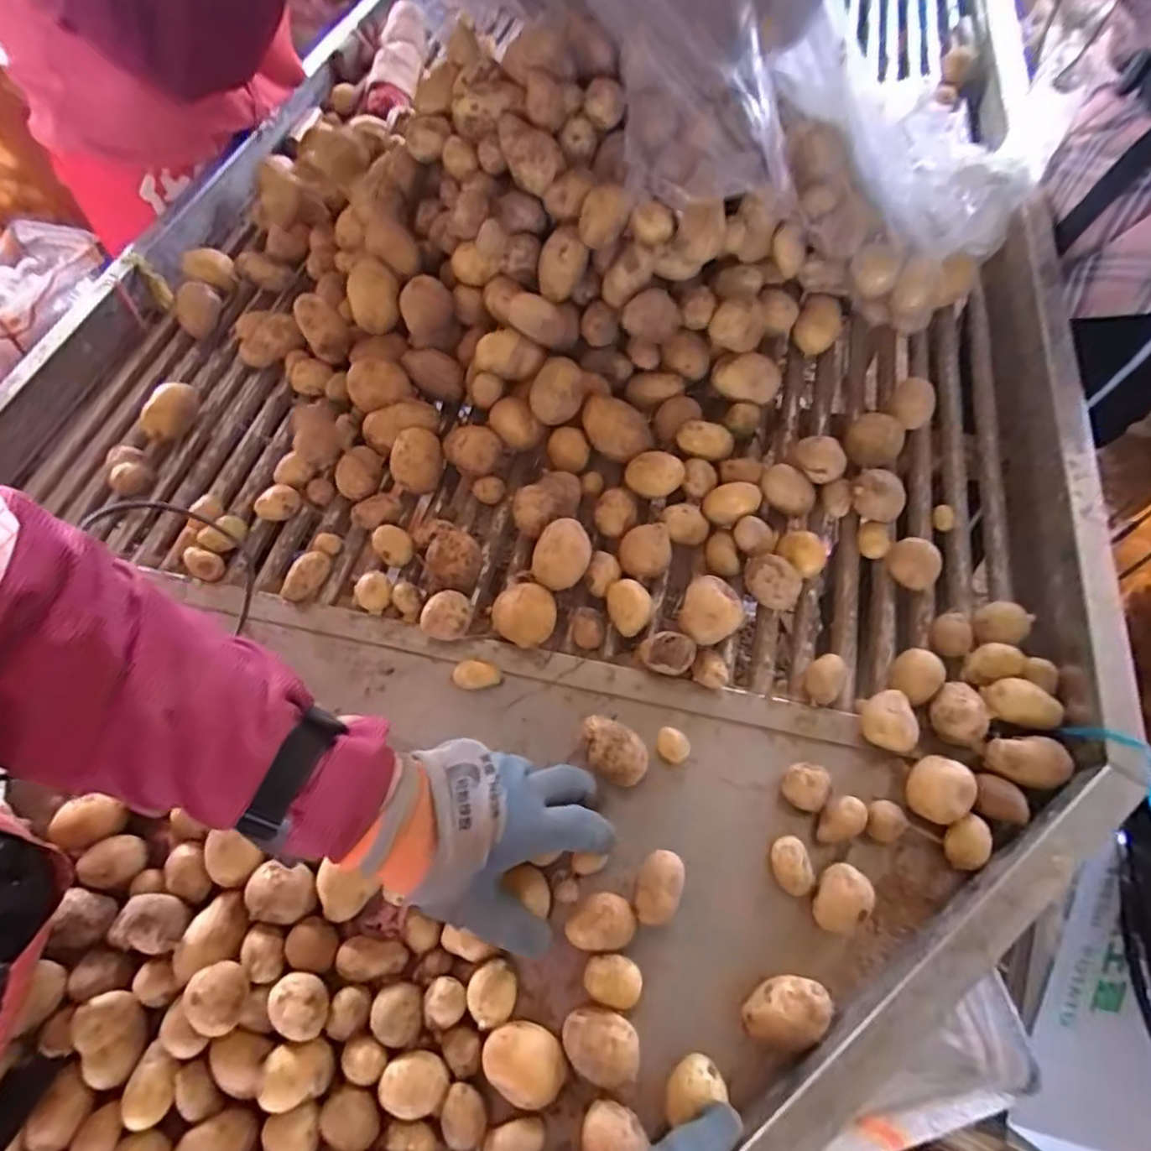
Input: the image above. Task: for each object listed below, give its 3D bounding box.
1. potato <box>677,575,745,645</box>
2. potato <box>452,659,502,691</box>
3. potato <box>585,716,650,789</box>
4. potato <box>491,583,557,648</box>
[{"bbox_3d":[0.108,0.030,0.503,0.047,0.032,0.054,17,61,13],"label":"potato"},{"bbox_3d":[-0.079,0.080,0.500,0.035,0.020,0.019,3,59,4],"label":"potato"},{"bbox_3d":[0.028,0.127,0.457,0.052,0.036,0.036,26,63,17],"label":"potato"},{"bbox_3d":[-0.038,0.032,0.515,0.049,0.039,0.048,-1,59,2],"label":"potato"}]

